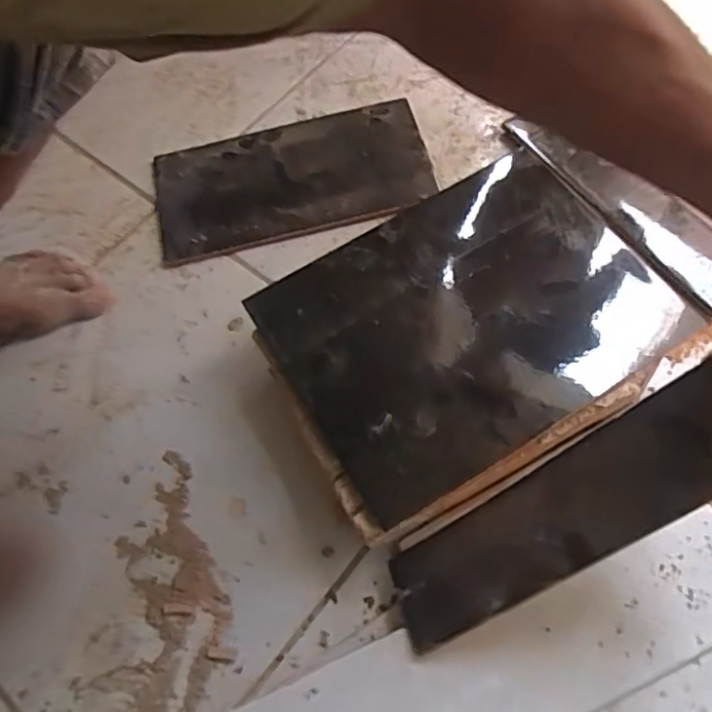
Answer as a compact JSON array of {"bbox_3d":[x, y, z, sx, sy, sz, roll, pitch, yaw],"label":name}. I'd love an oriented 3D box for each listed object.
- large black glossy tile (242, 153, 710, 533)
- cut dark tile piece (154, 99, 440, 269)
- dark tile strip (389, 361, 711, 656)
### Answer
[{"bbox_3d":[0.086,-0.034,0.481,0.288,0.010,0.226,-30,67,-10],"label":"large black glossy tile"},{"bbox_3d":[-0.071,-0.192,0.651,0.297,0.012,0.155,-13,65,-3],"label":"cut dark tile piece"},{"bbox_3d":[0.133,0.101,0.383,0.279,0.009,0.068,-40,52,24],"label":"dark tile strip"}]

